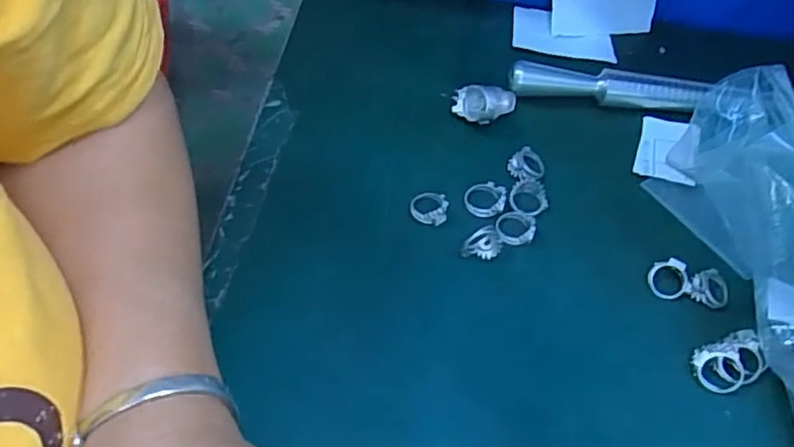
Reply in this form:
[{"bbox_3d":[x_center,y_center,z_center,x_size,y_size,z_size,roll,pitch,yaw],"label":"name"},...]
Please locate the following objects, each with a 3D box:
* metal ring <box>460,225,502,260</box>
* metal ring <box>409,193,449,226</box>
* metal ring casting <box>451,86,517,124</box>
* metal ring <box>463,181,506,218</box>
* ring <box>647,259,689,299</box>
[{"bbox_3d":[0.048,0.013,0.338,0.023,0.009,0.015,-34,65,-24],"label":"metal ring"},{"bbox_3d":[0.018,-0.009,0.351,0.021,0.007,0.019,10,56,2],"label":"metal ring"},{"bbox_3d":[0.057,-0.073,0.387,0.041,0.021,0.020,-7,57,-9],"label":"metal ring casting"},{"bbox_3d":[0.051,-0.015,0.354,0.023,0.005,0.022,2,56,-3],"label":"metal ring"},{"bbox_3d":[0.147,0.030,0.332,0.021,0.004,0.021,-1,86,9],"label":"ring"}]

